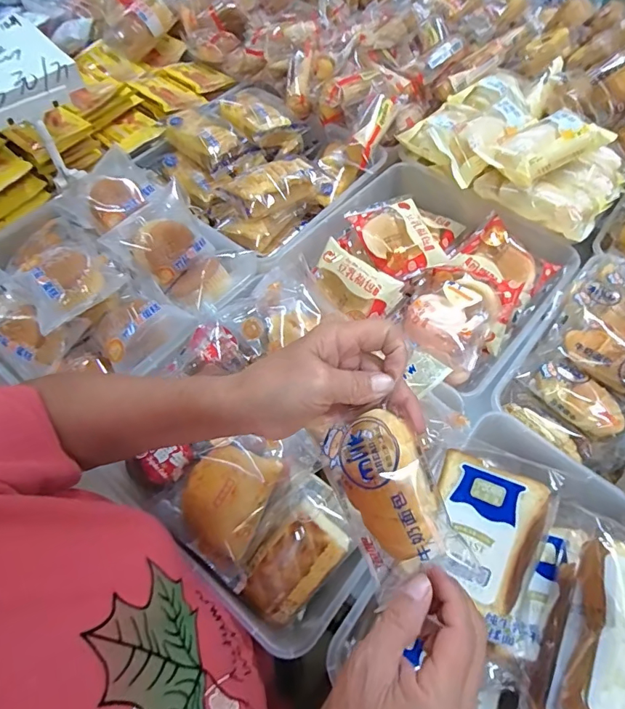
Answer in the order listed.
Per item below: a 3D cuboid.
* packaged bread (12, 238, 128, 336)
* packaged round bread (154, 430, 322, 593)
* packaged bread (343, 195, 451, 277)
[{"bbox_3d":[-0.249,-0.081,0.457,0.093,0.034,0.097,41,66,21],"label":"packaged bread"},{"bbox_3d":[-0.061,0.118,0.397,0.097,0.045,0.126,33,64,17],"label":"packaged round bread"},{"bbox_3d":[0.107,-0.146,0.560,0.081,0.029,0.104,-20,62,-13],"label":"packaged bread"}]

